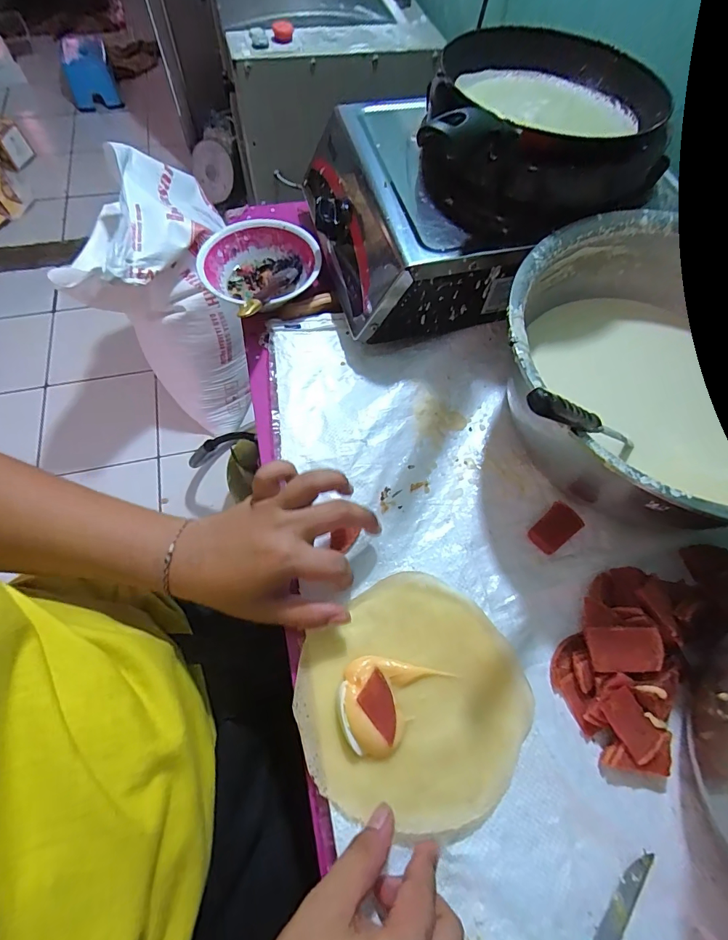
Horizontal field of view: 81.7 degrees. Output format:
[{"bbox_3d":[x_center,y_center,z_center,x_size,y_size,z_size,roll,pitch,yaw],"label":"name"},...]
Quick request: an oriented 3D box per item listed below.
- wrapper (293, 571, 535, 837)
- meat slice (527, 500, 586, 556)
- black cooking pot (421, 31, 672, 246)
[{"bbox_3d":[0.036,0.171,0.318,0.165,0.018,0.162,1,64,-2],"label":"wrapper"},{"bbox_3d":[0.173,0.054,0.381,0.050,0.011,0.030,-39,72,-19],"label":"meat slice"},{"bbox_3d":[0.167,-0.330,0.415,0.220,0.079,0.213,1,64,-2],"label":"black cooking pot"}]

